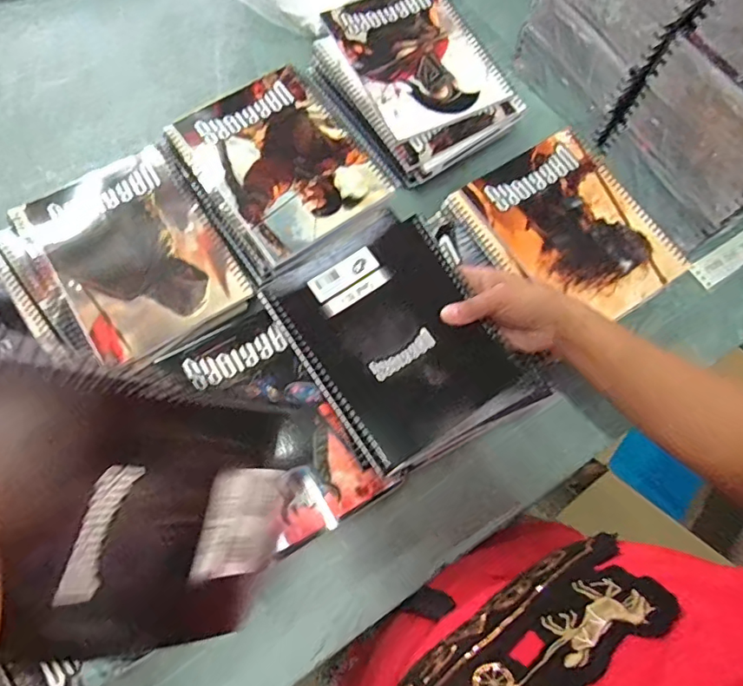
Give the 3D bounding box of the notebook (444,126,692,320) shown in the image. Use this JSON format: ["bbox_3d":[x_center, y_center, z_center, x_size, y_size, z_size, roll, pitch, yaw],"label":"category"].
[{"bbox_3d":[0.197,-0.112,0.532,0.162,0.017,0.191,-31,75,-12],"label":"notebook"}]

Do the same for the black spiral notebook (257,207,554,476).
[{"bbox_3d":[0.023,-0.005,0.471,0.159,0.019,0.213,-32,75,-13],"label":"black spiral notebook"}]

